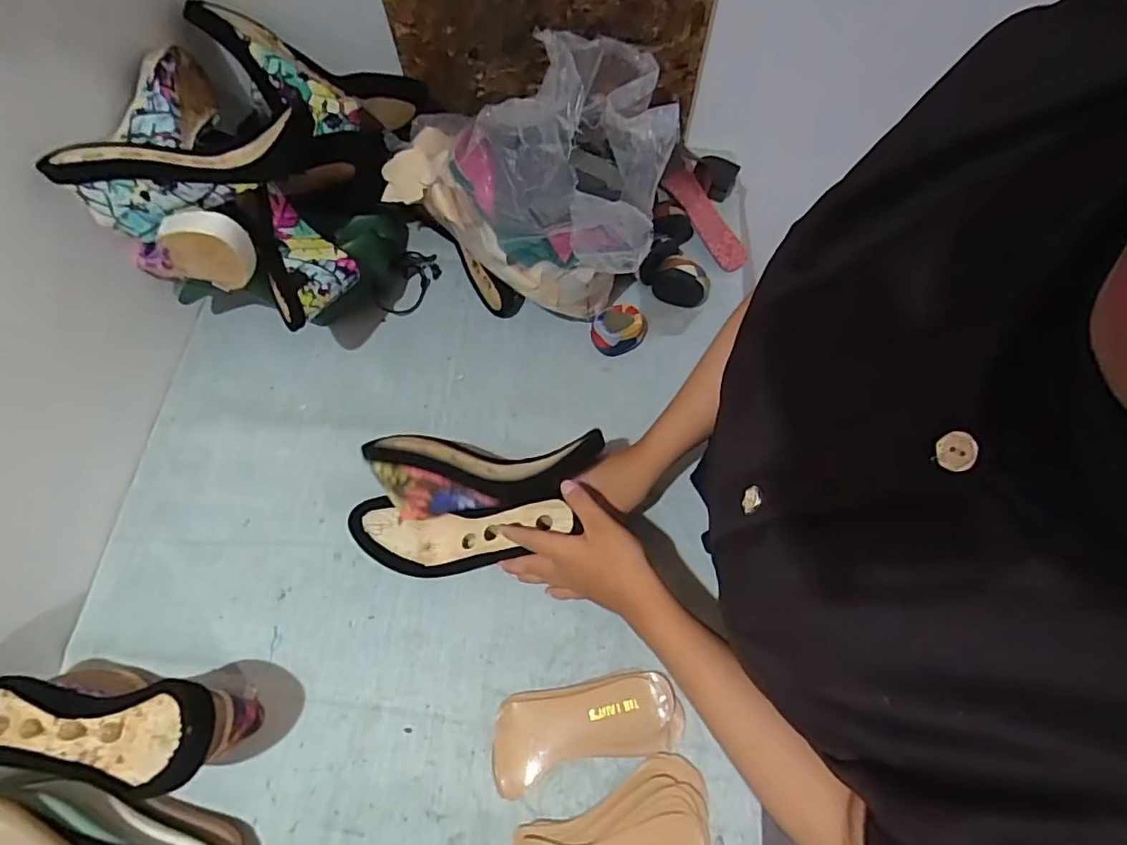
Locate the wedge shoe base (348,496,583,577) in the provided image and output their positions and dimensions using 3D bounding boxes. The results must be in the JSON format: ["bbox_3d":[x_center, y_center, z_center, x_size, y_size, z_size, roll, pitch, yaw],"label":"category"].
[{"bbox_3d":[-0.095,0.106,0.564,0.229,0.050,0.079,-8,66,16],"label":"wedge shoe base"}]

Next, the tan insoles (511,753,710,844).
[{"bbox_3d":[0.048,0.367,0.497,0.170,0.018,0.086,-24,68,-7],"label":"tan insoles"}]

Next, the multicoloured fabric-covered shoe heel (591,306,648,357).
[{"bbox_3d":[0.068,-0.113,0.684,0.069,0.036,0.053,-34,70,-11],"label":"multicoloured fabric-covered shoe heel"}]

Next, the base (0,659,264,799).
[{"bbox_3d":[-0.386,0.265,0.501,0.219,0.120,0.080,5,68,5],"label":"base"}]

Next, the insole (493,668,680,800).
[{"bbox_3d":[0.020,0.281,0.529,0.173,0.019,0.075,-15,67,-4],"label":"insole"}]

